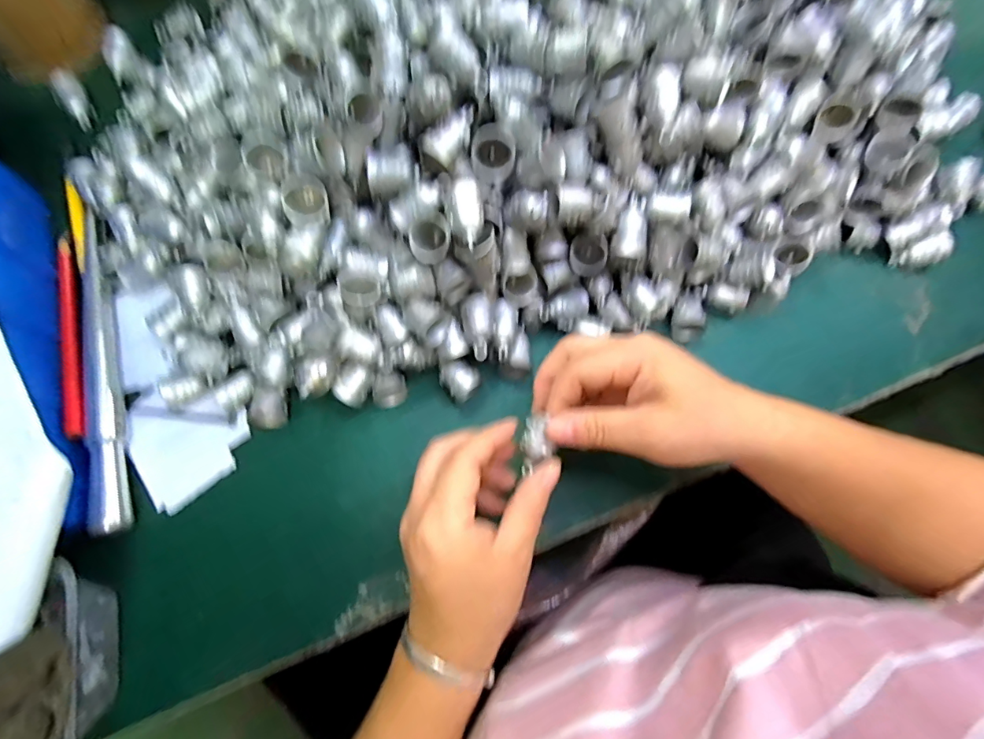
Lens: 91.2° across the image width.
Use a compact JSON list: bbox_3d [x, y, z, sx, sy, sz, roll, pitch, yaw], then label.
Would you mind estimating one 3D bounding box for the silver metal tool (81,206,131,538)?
[{"bbox_3d":[-0.274,-0.007,0.337,0.017,0.014,0.238,-16,75,-5],"label":"silver metal tool"}]

